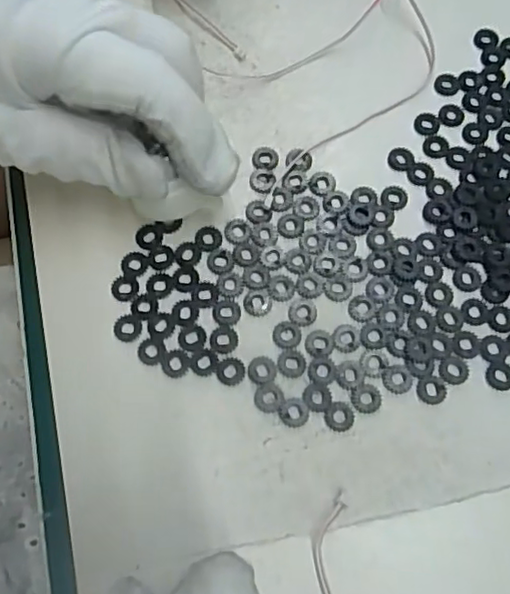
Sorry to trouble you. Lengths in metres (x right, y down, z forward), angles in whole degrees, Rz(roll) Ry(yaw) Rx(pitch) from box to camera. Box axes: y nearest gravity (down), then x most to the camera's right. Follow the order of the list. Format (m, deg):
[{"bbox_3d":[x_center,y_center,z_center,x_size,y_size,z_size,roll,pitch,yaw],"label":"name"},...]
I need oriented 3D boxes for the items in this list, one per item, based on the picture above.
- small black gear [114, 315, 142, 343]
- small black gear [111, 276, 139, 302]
[{"bbox_3d":[-0.048,0.011,0.233,0.011,0.004,0.011,0,70,1],"label":"small black gear"},{"bbox_3d":[-0.050,-0.004,0.238,0.010,0.004,0.010,0,70,1],"label":"small black gear"}]

